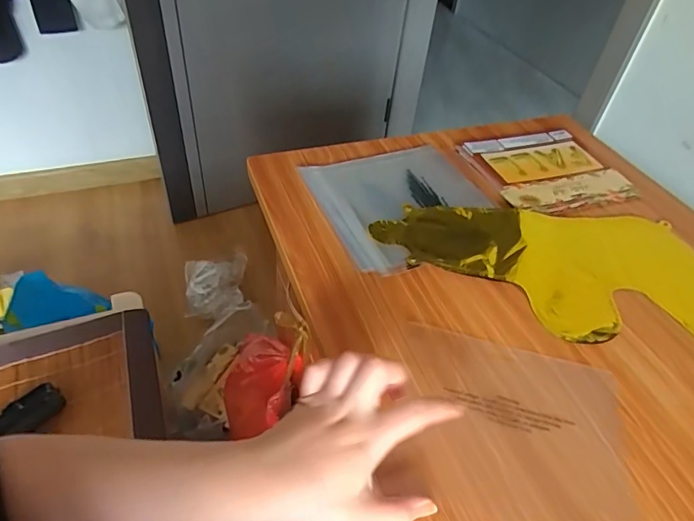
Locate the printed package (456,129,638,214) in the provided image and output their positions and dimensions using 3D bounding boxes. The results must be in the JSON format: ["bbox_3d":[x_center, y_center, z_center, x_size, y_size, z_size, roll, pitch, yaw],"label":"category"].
[{"bbox_3d":[0.280,-0.129,0.680,0.197,0.009,0.170,-12,48,-16],"label":"printed package"}]

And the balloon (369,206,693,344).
[{"bbox_3d":[0.245,0.002,0.545,0.411,0.009,0.198,7,45,1],"label":"balloon"}]

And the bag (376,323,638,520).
[{"bbox_3d":[0.135,0.147,0.398,0.187,0.010,0.187,11,46,6],"label":"bag"}]

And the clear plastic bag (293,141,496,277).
[{"bbox_3d":[0.070,-0.077,0.604,0.201,0.006,0.202,-15,49,-19],"label":"clear plastic bag"}]

